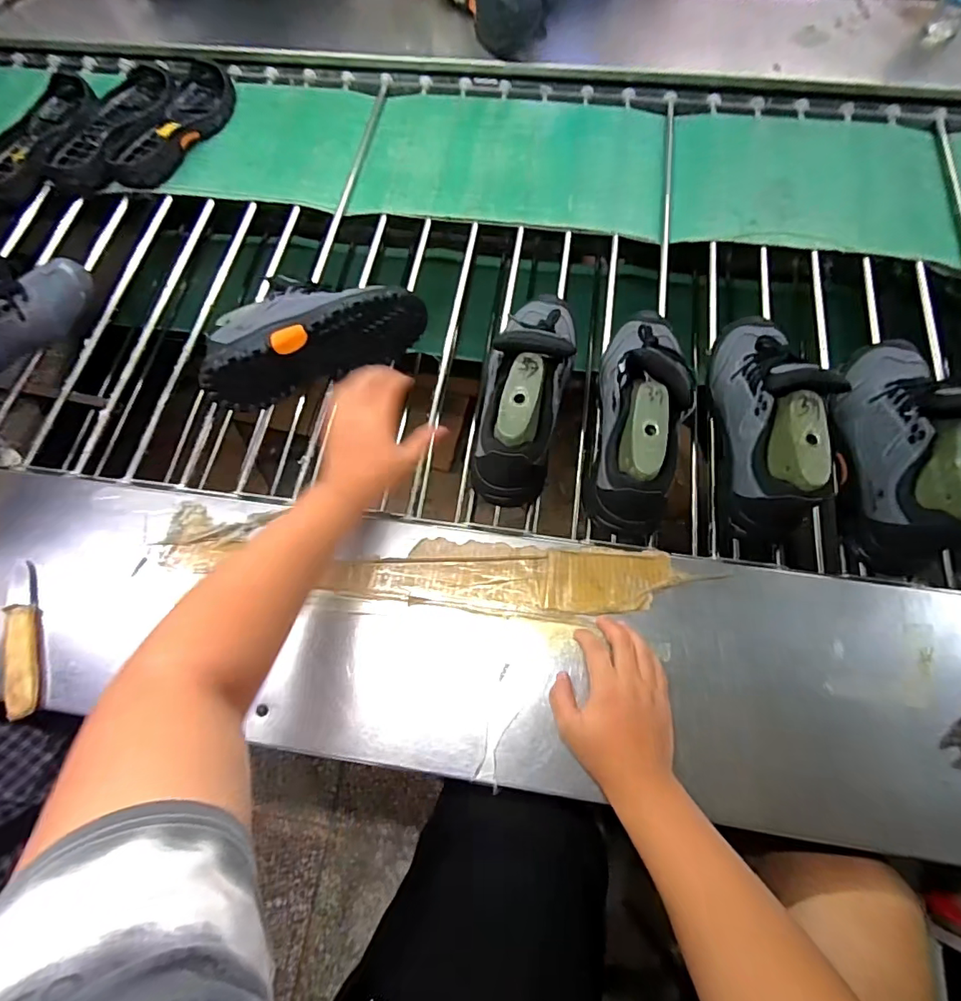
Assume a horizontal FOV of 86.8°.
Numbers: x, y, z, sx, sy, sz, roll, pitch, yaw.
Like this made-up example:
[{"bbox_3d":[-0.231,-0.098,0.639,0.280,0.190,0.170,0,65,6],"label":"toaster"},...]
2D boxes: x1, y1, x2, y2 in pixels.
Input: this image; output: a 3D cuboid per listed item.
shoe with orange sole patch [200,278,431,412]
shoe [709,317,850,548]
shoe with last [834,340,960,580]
[{"bbox_3d":[-0.211,-0.223,0.647,0.268,0.114,0.129,-15,70,-3],"label":"shoe with orange sole patch"},{"bbox_3d":[0.315,-0.099,0.563,0.092,0.144,0.272,-4,69,1],"label":"shoe"},{"bbox_3d":[0.454,-0.074,0.532,0.093,0.118,0.283,13,71,7],"label":"shoe with last"}]

